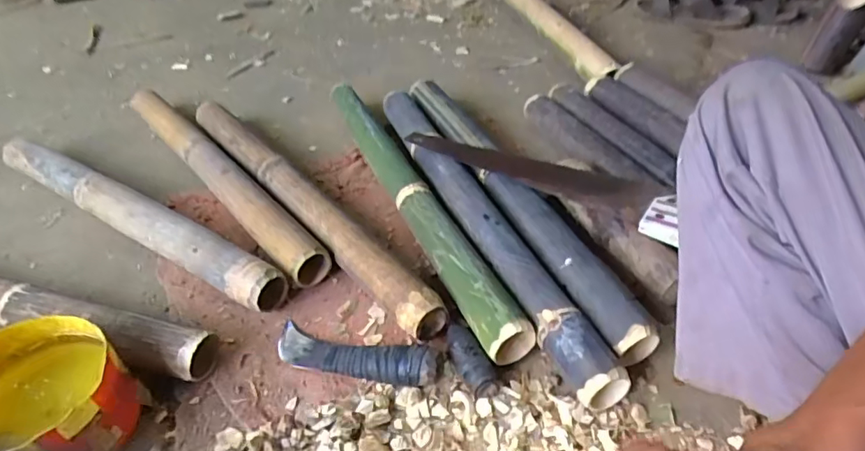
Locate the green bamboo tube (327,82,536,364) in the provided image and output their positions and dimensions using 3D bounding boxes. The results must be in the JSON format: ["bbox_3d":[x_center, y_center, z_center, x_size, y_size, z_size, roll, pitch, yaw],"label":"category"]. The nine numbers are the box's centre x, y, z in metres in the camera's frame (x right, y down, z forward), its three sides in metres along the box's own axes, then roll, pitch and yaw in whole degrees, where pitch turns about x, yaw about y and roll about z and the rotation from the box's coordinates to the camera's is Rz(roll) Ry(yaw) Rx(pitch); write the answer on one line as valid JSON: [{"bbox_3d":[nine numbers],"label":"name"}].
[{"bbox_3d":[-0.042,-0.060,0.822,0.063,0.062,0.648,-18,44,-16],"label":"green bamboo tube"}]

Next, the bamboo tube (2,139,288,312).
[{"bbox_3d":[-0.453,-0.020,0.805,0.624,0.067,0.064,23,48,26],"label":"bamboo tube"}]

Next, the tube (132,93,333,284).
[{"bbox_3d":[-0.357,-0.091,0.884,0.063,0.062,0.634,-32,49,-28],"label":"tube"}]

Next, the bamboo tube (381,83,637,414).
[{"bbox_3d":[0.057,-0.023,0.777,0.068,0.064,0.650,-16,44,-16],"label":"bamboo tube"}]

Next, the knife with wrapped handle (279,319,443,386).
[{"bbox_3d":[-0.089,0.147,0.615,0.203,0.035,0.047,11,44,15],"label":"knife with wrapped handle"}]

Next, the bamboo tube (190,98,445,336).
[{"bbox_3d":[-0.207,-0.048,0.809,0.049,0.051,0.637,-30,49,-27],"label":"bamboo tube"}]

